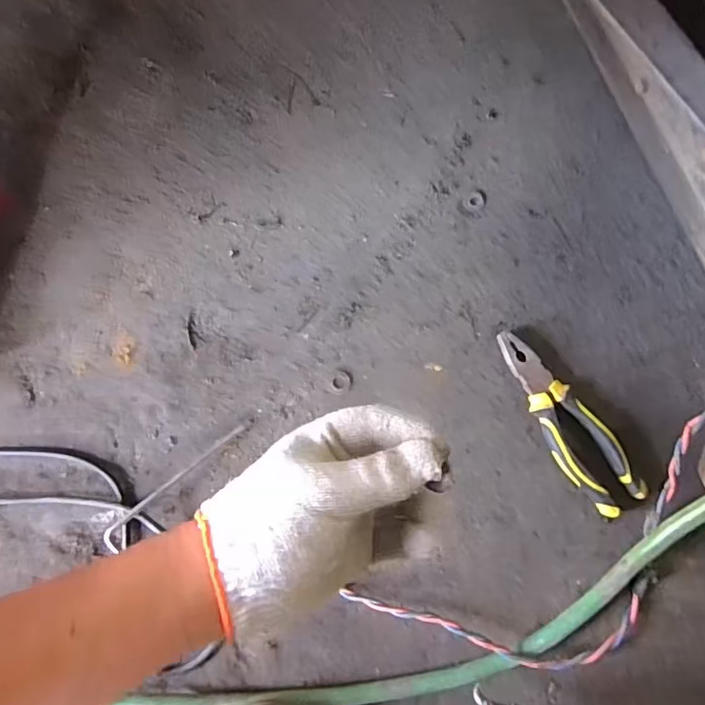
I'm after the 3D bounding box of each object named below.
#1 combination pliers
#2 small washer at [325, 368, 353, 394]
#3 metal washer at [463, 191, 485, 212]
[{"bbox_3d":[0.209,0.064,0.527,0.056,0.028,0.195,-28,81,-3],"label":"combination pliers"},{"bbox_3d":[-0.013,0.030,0.552,0.029,0.004,0.026,-5,81,1],"label":"small washer"},{"bbox_3d":[0.133,-0.165,0.581,0.022,0.004,0.024,0,81,2],"label":"metal washer"}]

